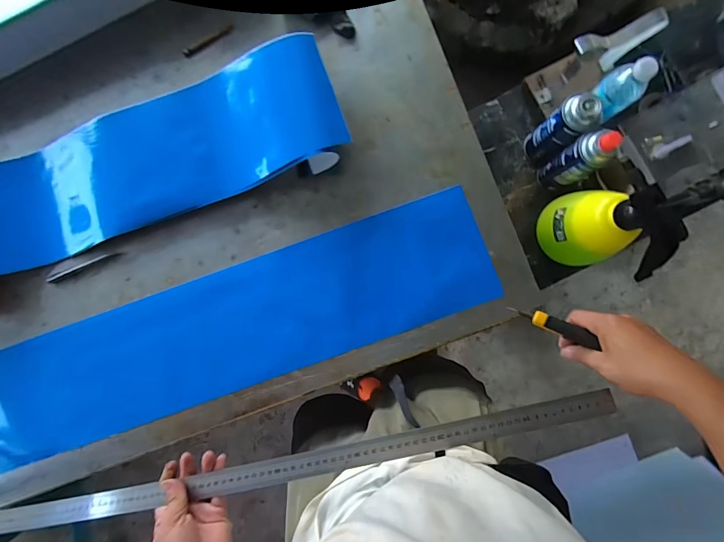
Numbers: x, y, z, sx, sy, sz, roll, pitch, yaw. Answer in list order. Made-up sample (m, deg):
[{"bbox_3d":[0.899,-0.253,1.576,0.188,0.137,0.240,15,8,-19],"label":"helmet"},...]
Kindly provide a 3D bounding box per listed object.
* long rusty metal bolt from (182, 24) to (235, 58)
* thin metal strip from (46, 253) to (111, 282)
[{"bbox_3d":[-0.266,-0.400,0.622,0.095,0.008,0.012,-31,87,0],"label":"long rusty metal bolt"},{"bbox_3d":[-0.474,-0.006,0.599,0.117,0.008,0.010,-21,87,1],"label":"thin metal strip"}]

